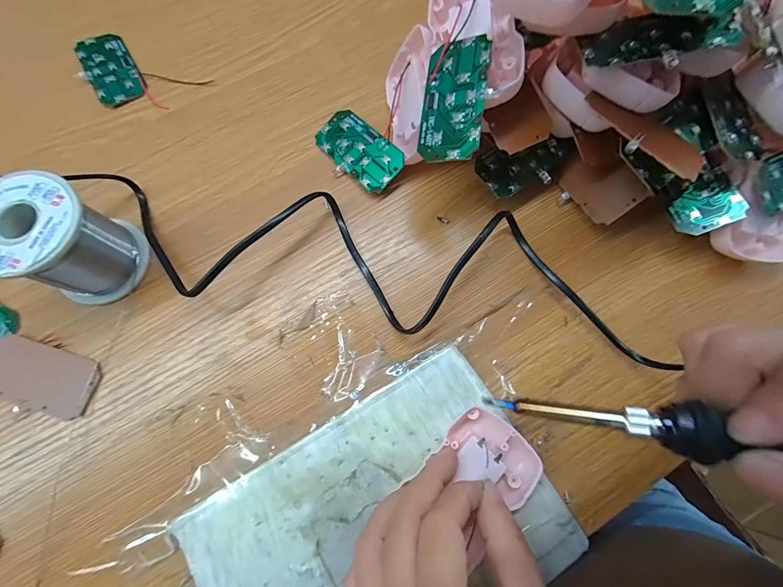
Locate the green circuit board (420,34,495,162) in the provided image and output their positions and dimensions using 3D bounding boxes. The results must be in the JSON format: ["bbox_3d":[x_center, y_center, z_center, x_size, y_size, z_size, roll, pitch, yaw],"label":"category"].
[{"bbox_3d":[0.037,-0.114,0.209,0.037,0.004,0.073,6,87,27],"label":"green circuit board"}]

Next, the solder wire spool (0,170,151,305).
[{"bbox_3d":[-0.203,-0.032,0.221,0.059,0.063,0.060,26,76,6],"label":"solder wire spool"}]

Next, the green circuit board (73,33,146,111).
[{"bbox_3d":[-0.232,-0.185,0.294,0.039,0.007,0.072,-30,78,-9],"label":"green circuit board"}]

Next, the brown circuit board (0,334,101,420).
[{"bbox_3d":[-0.228,0.053,0.228,0.075,0.006,0.038,16,75,3],"label":"brown circuit board"}]

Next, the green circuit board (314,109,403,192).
[{"bbox_3d":[-0.026,-0.108,0.269,0.072,0.004,0.040,44,94,16],"label":"green circuit board"}]

